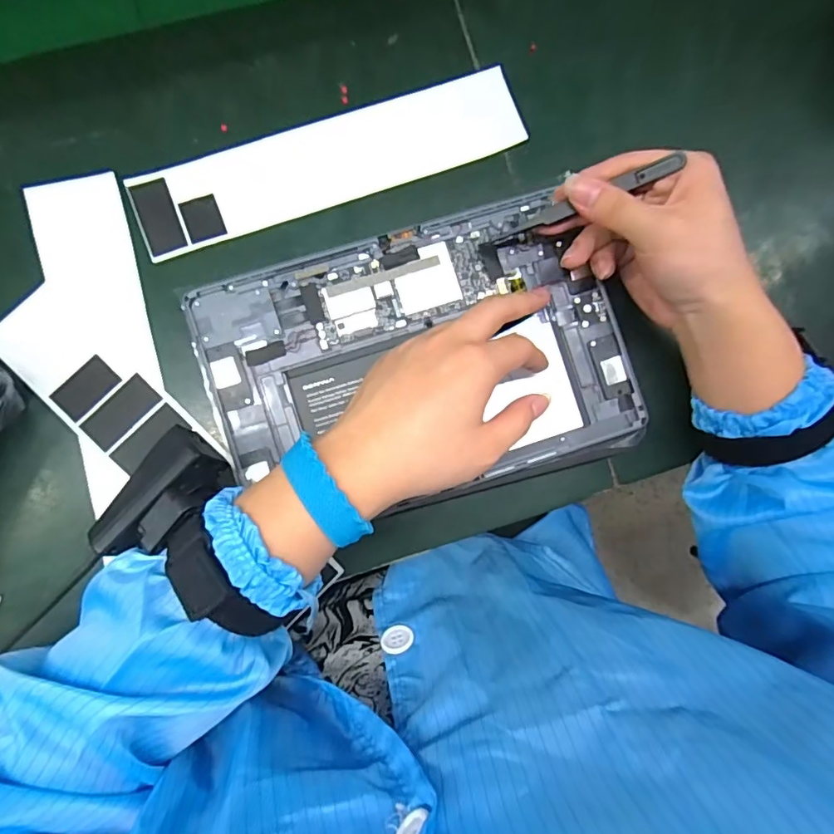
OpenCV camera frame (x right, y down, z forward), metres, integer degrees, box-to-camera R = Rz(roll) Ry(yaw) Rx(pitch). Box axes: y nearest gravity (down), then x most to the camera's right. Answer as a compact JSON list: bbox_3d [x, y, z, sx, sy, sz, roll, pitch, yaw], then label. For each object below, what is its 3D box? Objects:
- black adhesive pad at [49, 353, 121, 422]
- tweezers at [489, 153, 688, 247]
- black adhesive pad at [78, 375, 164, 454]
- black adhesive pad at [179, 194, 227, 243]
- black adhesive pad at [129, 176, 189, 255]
[{"bbox_3d":[-0.214,-0.018,0.329,0.025,0.004,0.039,45,86,-3],"label":"black adhesive pad"},{"bbox_3d":[0.097,-0.126,0.304,0.109,0.015,0.010,-17,91,19],"label":"tweezers"},{"bbox_3d":[-0.192,-0.003,0.329,0.024,0.004,0.048,45,86,-3],"label":"black adhesive pad"},{"bbox_3d":[-0.143,-0.133,0.340,0.023,0.004,0.029,-20,87,-5],"label":"black adhesive pad"},{"bbox_3d":[-0.172,-0.133,0.338,0.023,0.004,0.049,-20,87,-5],"label":"black adhesive pad"}]

